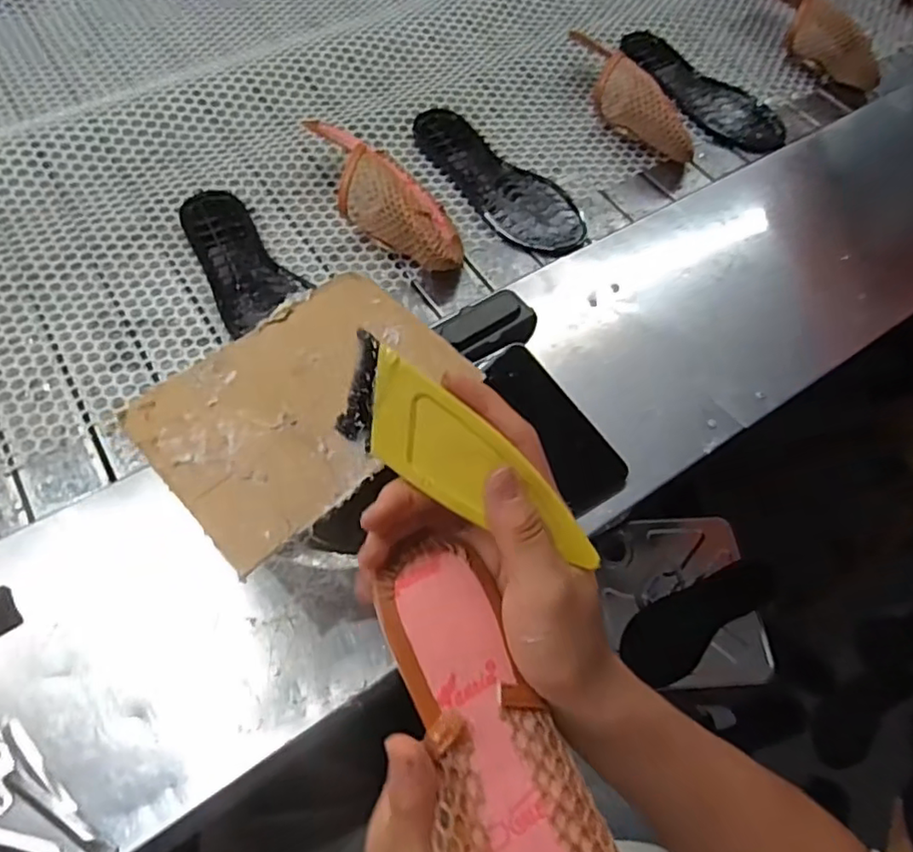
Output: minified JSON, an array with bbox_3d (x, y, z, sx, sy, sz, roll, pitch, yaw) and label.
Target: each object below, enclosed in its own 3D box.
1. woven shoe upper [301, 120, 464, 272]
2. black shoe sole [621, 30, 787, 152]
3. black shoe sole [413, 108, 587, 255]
[{"bbox_3d":[-0.072,-0.236,0.633,0.086,0.067,0.213,-40,70,-21],"label":"woven shoe upper"},{"bbox_3d":[0.310,-0.421,0.767,0.096,0.032,0.226,-32,68,-18],"label":"black shoe sole"},{"bbox_3d":[0.043,-0.278,0.691,0.083,0.021,0.244,-35,69,-20],"label":"black shoe sole"}]

